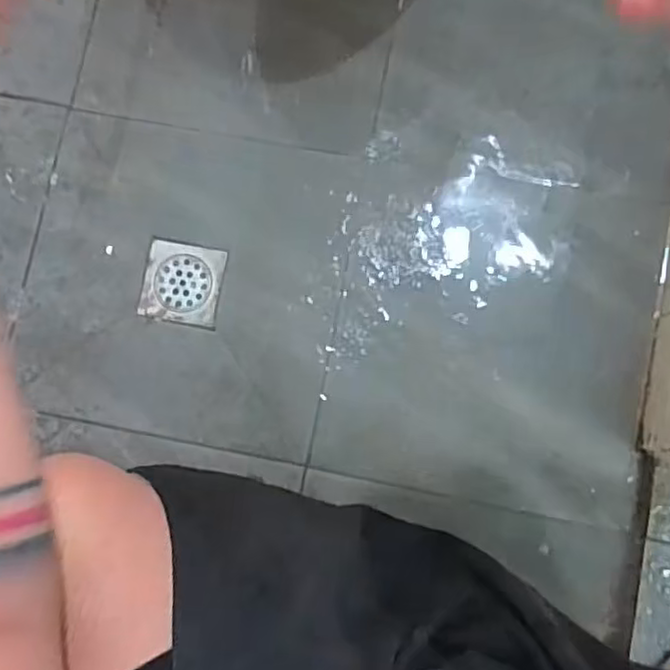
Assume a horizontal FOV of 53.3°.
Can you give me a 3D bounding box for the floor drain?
[{"bbox_3d":[-0.193,-0.066,0.846,0.099,0.005,0.101,10,84,5],"label":"floor drain"}]

